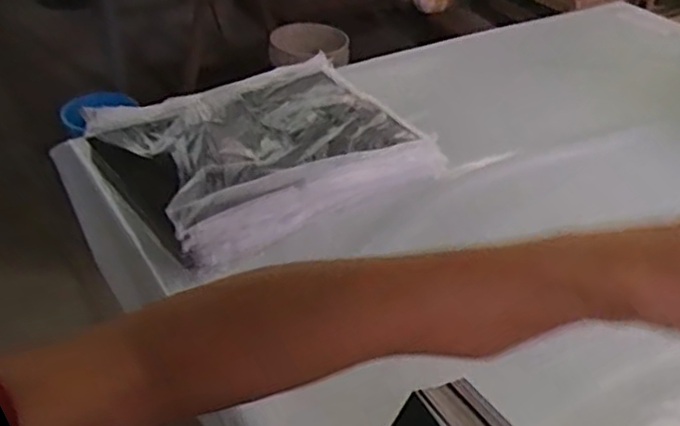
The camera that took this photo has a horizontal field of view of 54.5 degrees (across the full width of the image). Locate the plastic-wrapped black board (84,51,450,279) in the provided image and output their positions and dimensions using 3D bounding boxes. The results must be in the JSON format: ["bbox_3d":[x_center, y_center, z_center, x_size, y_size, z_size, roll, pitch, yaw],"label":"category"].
[{"bbox_3d":[-0.100,-0.093,0.878,0.387,0.081,0.311,-25,46,-32],"label":"plastic-wrapped black board"}]

